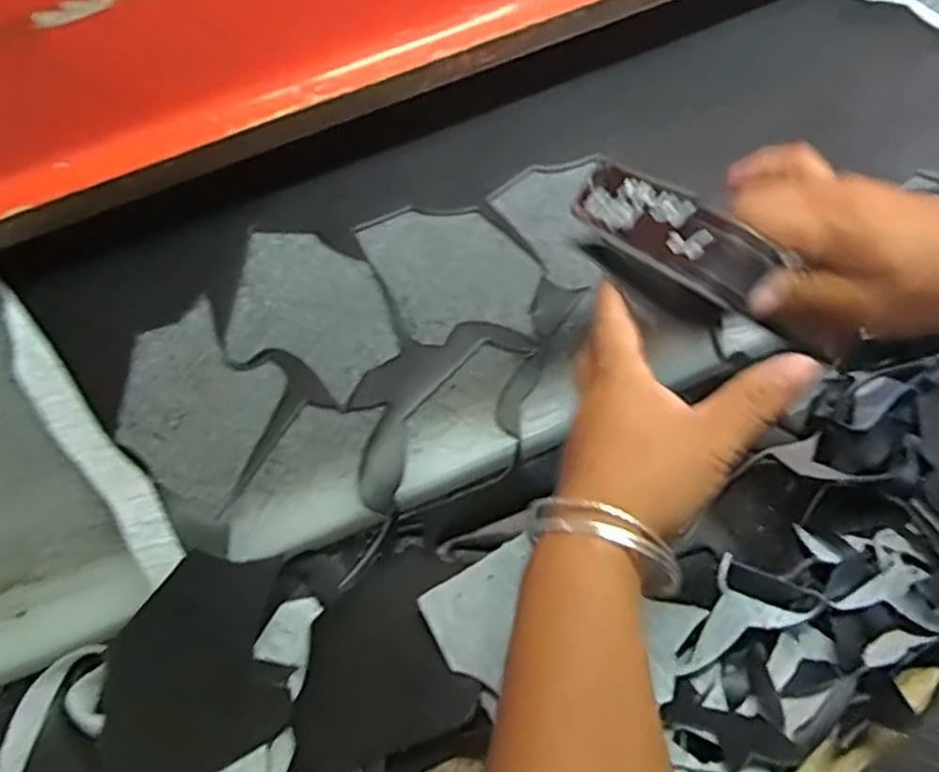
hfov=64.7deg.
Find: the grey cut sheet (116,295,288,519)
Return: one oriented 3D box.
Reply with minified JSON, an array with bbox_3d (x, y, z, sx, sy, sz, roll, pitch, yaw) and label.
[{"bbox_3d":[-0.169,0.010,0.462,0.122,0.006,0.094,40,70,18],"label":"grey cut sheet"}]

